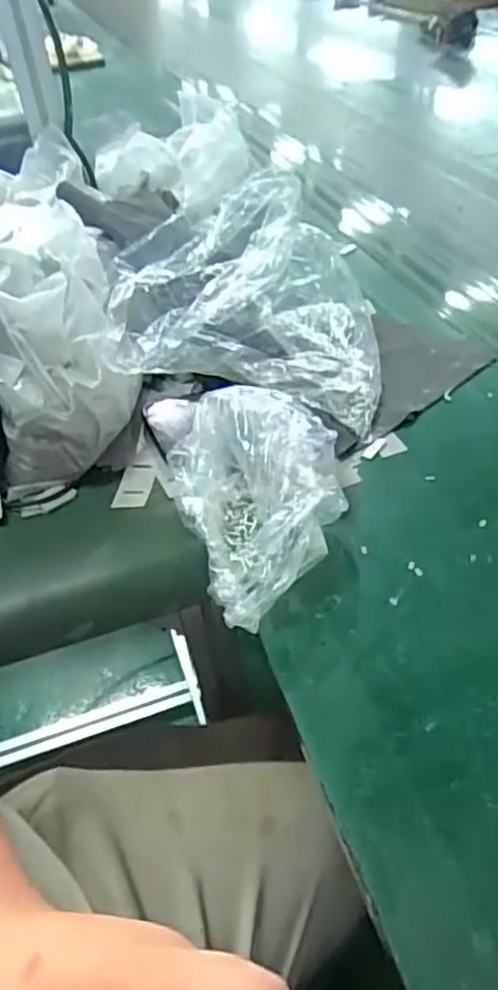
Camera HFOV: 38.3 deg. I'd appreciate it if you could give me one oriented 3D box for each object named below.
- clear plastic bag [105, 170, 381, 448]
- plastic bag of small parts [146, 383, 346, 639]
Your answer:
[{"bbox_3d":[0.005,-0.159,0.589,0.198,0.147,0.198,0,41,6],"label":"clear plastic bag"},{"bbox_3d":[0.009,-0.005,0.475,0.108,0.072,0.167,-14,42,-10],"label":"plastic bag of small parts"}]

